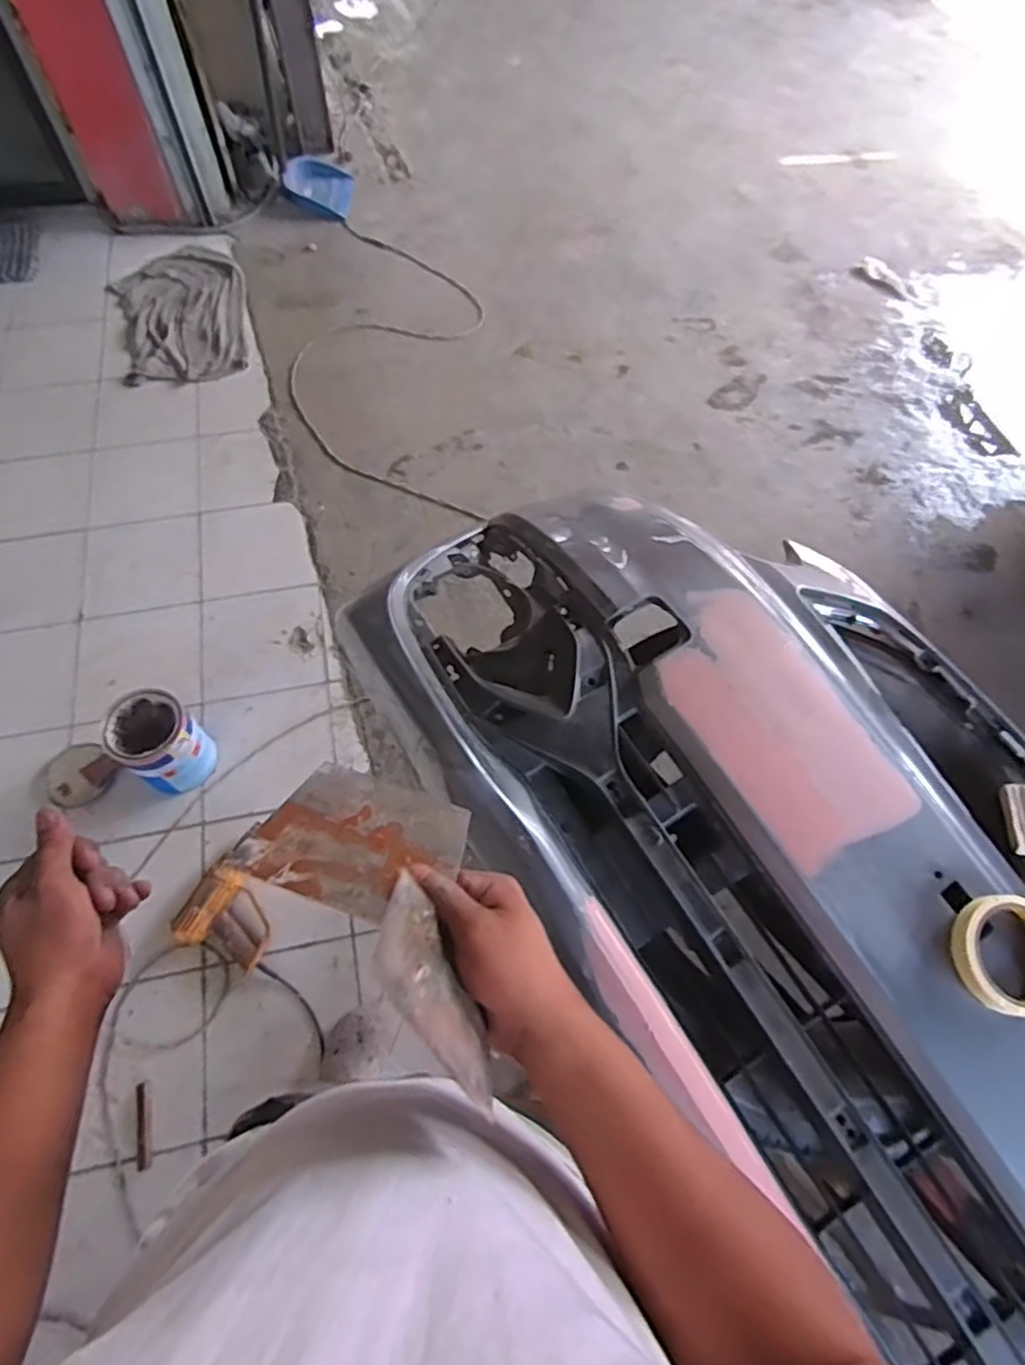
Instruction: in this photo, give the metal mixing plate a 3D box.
[{"bbox_3d":[-0.101,0.104,0.456,0.126,0.008,0.101,21,46,8],"label":"metal mixing plate"}]

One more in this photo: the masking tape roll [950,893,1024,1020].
[{"bbox_3d":[0.426,0.232,0.580,0.095,0.029,0.094,1,63,-1],"label":"masking tape roll"}]

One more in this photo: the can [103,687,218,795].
[{"bbox_3d":[-0.767,0.139,1.499,0.179,0.207,0.165,36,68,16],"label":"can"}]

